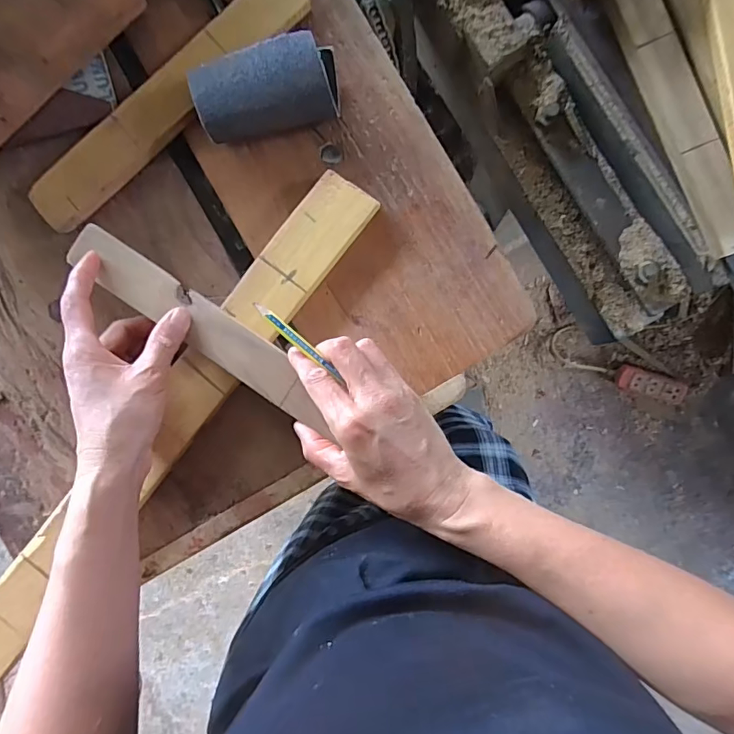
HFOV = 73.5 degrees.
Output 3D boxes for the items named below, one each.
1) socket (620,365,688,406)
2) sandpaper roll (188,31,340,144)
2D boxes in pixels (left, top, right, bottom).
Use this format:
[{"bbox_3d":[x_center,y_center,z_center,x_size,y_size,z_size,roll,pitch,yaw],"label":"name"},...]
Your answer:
[{"bbox_3d":[0.687,0.044,1.186,0.167,0.044,0.062,17,91,2],"label":"socket"},{"bbox_3d":[-0.077,-0.213,0.380,0.108,0.036,0.059,-10,89,2],"label":"sandpaper roll"}]

